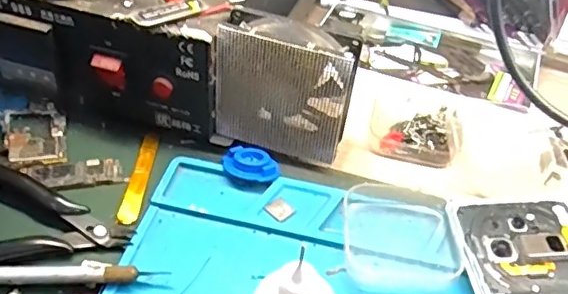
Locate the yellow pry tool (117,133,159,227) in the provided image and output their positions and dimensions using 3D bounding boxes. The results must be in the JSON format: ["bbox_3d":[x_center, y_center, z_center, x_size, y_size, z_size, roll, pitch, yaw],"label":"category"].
[{"bbox_3d":[-0.090,0.018,0.355,0.012,0.004,0.076,3,44,-1],"label":"yellow pry tool"}]

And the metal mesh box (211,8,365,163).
[{"bbox_3d":[-0.001,-0.033,0.351,0.081,0.089,0.026,14,46,4],"label":"metal mesh box"}]

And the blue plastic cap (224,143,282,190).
[{"bbox_3d":[-0.020,0.012,0.356,0.035,0.009,0.027,33,51,27],"label":"blue plastic cap"}]

